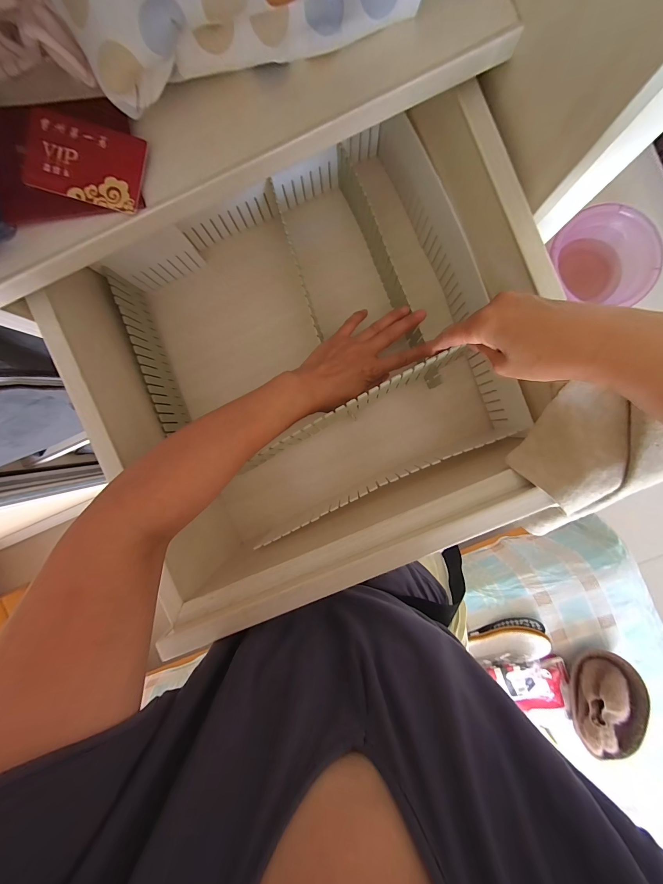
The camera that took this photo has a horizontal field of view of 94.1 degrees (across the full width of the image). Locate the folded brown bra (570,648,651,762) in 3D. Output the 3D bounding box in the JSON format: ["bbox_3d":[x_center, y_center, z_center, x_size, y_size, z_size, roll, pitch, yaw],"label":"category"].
[{"bbox_3d":[0.608,0.585,0.697,0.105,0.089,0.209,6,92,3],"label":"folded brown bra"}]

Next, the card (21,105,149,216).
[{"bbox_3d":[-0.187,-0.212,0.233,0.085,0.004,0.055,14,95,-4],"label":"card"}]

